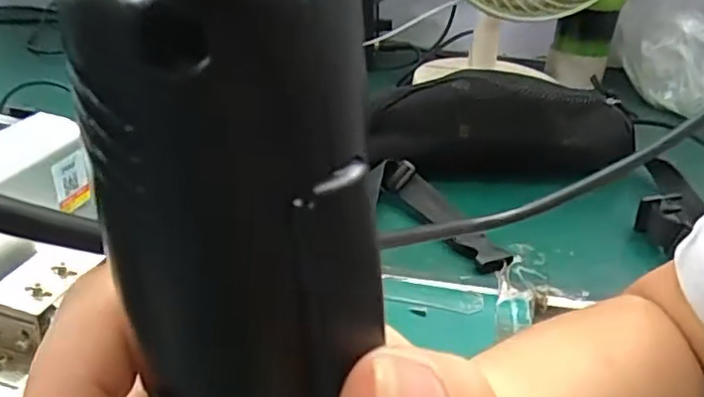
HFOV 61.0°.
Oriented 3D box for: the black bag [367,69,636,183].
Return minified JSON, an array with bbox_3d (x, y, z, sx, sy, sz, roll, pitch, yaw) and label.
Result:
[{"bbox_3d":[0.136,-0.082,0.593,0.258,0.085,0.114,-3,32,-15],"label":"black bag"}]

